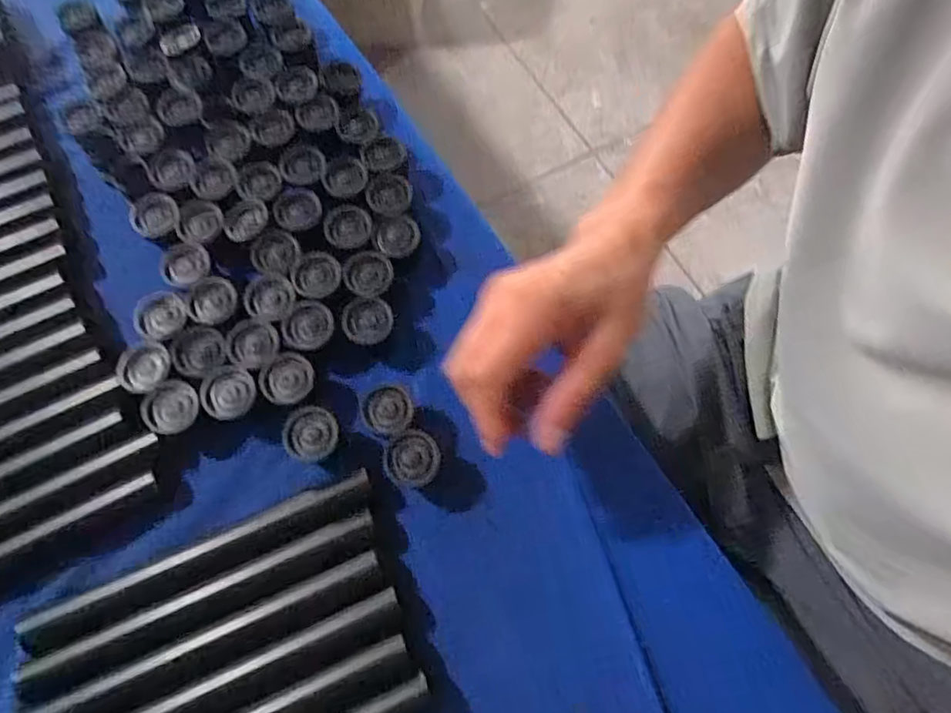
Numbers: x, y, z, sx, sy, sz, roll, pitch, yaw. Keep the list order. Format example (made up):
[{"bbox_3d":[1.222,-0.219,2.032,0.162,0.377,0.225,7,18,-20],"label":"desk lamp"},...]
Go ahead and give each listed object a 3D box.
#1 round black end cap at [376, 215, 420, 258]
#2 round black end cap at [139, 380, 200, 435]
[{"bbox_3d":[-0.057,-0.090,0.412,0.030,0.008,0.037,7,72,4],"label":"round black end cap"},{"bbox_3d":[-0.204,0.033,0.367,0.036,0.007,0.036,40,77,13],"label":"round black end cap"}]

